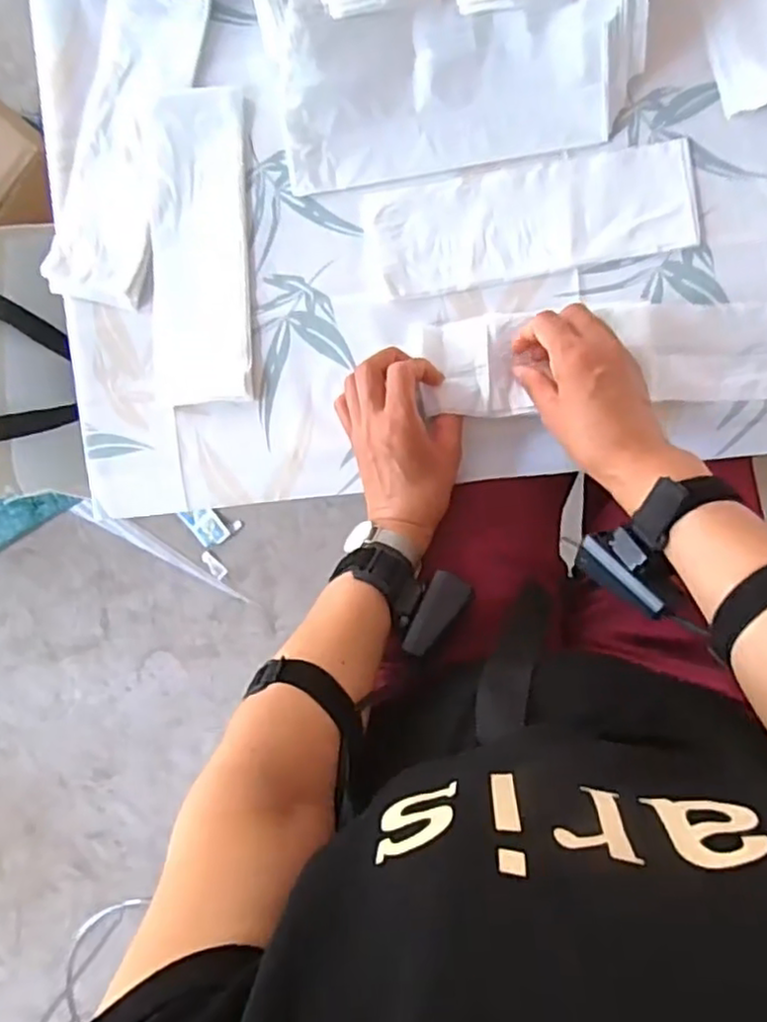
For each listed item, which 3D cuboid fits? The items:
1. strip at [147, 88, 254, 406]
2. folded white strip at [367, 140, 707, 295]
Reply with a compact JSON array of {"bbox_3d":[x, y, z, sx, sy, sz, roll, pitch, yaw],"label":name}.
[{"bbox_3d":[-0.155,-0.222,0.571,0.086,0.010,0.255,0,93,7],"label":"strip"},{"bbox_3d":[0.116,-0.232,0.539,0.252,0.004,0.087,-7,92,7],"label":"folded white strip"}]

